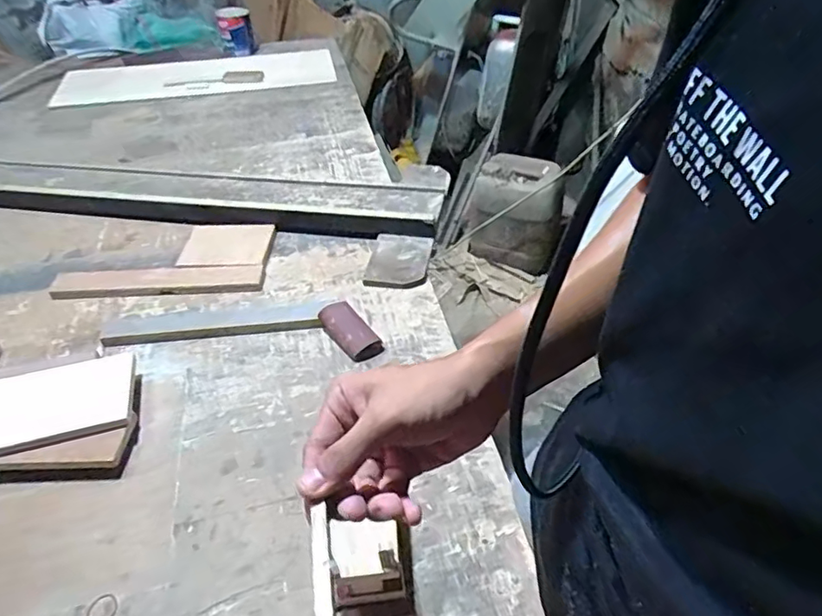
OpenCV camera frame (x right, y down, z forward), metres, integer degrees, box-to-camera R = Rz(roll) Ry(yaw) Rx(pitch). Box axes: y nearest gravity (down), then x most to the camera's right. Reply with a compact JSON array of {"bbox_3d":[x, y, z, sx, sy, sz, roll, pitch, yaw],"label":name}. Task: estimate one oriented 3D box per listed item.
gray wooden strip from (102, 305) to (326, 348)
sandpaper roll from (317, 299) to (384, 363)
[{"bbox_3d":[-0.328,0.024,0.927,0.351,0.012,0.069,-6,44,-2],"label":"gray wooden strip"},{"bbox_3d":[-0.098,0.033,0.895,0.053,0.051,0.114,-28,50,-25],"label":"sandpaper roll"}]

